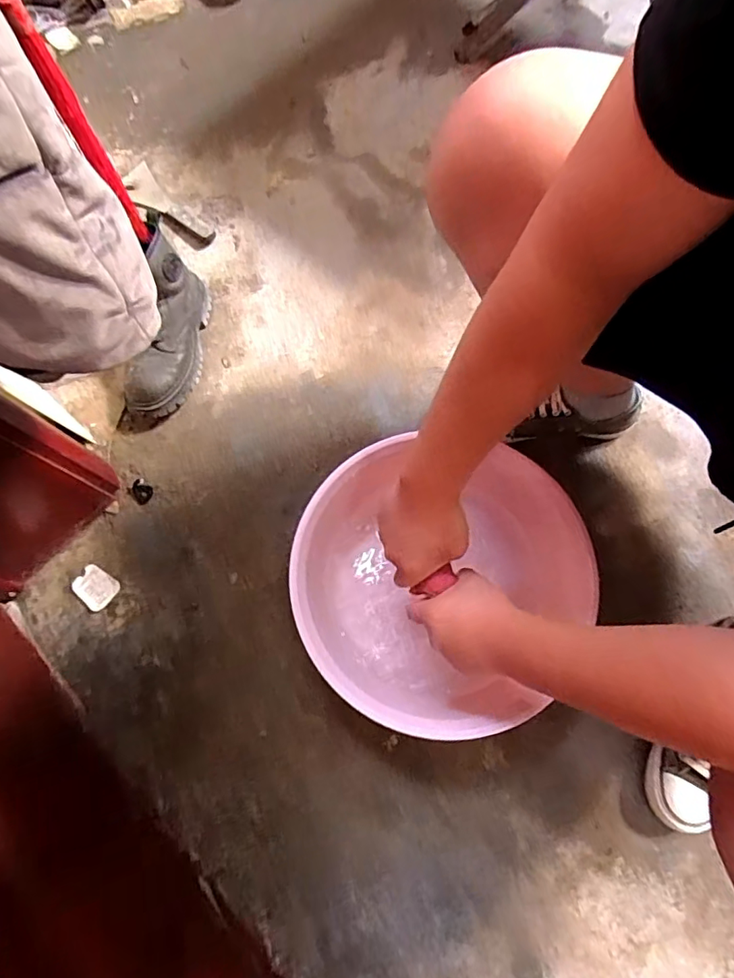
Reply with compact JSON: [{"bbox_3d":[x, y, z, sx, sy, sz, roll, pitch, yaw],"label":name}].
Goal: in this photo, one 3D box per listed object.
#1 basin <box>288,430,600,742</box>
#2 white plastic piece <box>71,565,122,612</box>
[{"bbox_3d":[0.077,0.110,0.678,0.324,0.121,0.354,0,73,1],"label":"basin"},{"bbox_3d":[-0.394,0.141,0.752,0.061,0.004,0.052,41,78,12],"label":"white plastic piece"}]

